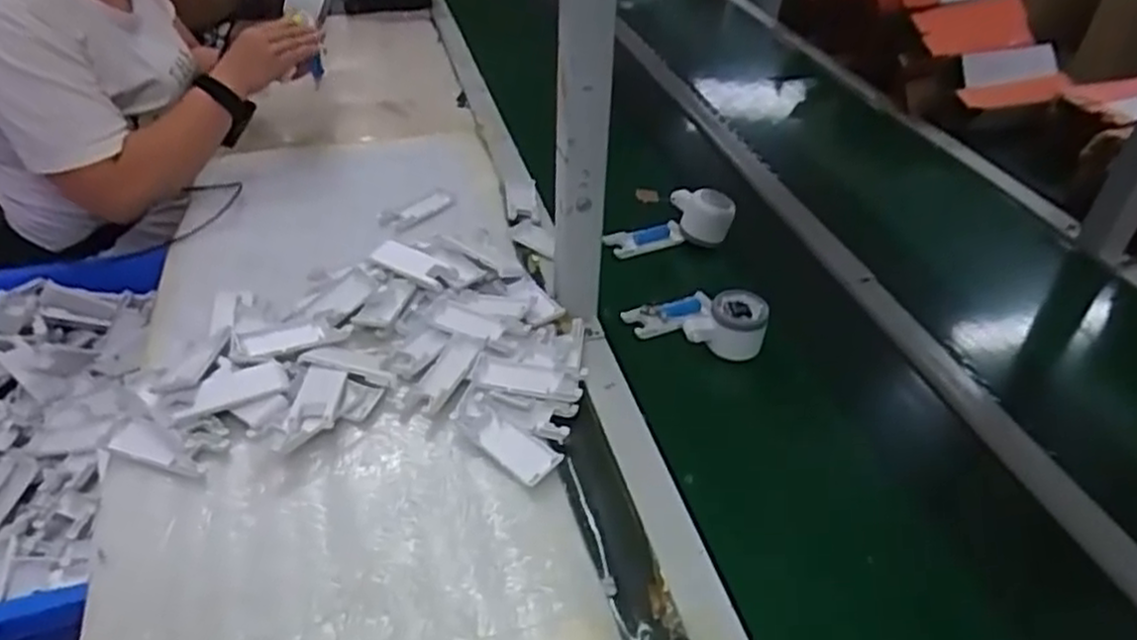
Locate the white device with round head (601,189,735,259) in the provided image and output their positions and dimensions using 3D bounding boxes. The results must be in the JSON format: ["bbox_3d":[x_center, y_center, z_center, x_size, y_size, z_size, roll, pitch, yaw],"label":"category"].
[{"bbox_3d":[0.127,-0.116,0.955,0.162,0.050,0.057,-19,41,-1],"label":"white device with round head"}]

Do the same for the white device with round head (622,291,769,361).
[{"bbox_3d":[0.141,0.001,0.816,0.145,0.048,0.077,6,36,29],"label":"white device with round head"}]

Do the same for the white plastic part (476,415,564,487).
[{"bbox_3d":[-0.046,0.112,0.659,0.080,0.008,0.041,31,47,30],"label":"white plastic part"}]

